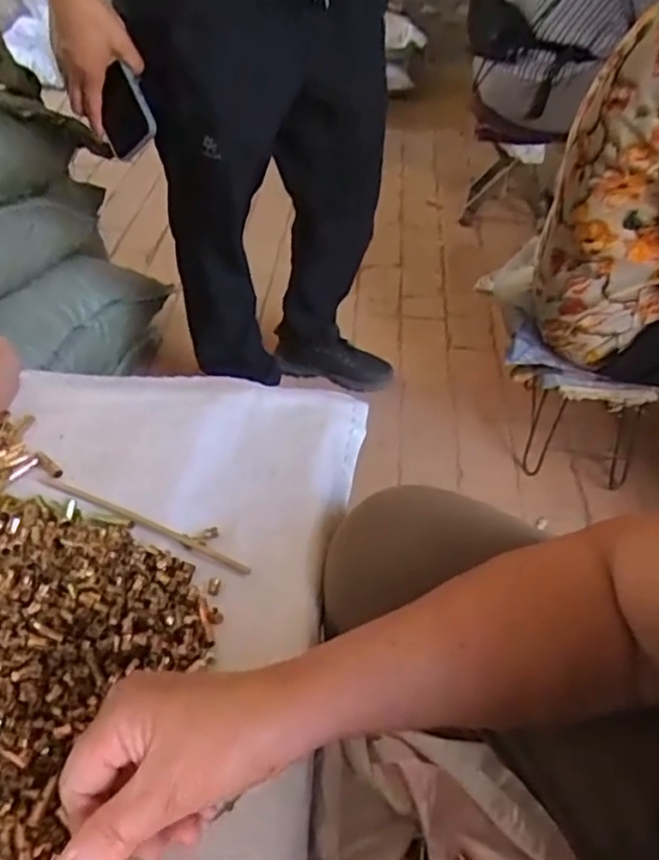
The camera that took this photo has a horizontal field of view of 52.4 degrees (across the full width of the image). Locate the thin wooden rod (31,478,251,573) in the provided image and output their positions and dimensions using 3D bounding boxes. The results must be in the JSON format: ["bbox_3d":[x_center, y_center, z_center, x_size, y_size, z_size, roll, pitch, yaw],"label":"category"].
[{"bbox_3d":[-0.159,0.075,0.566,0.218,0.008,0.013,20,48,19],"label":"thin wooden rod"}]

